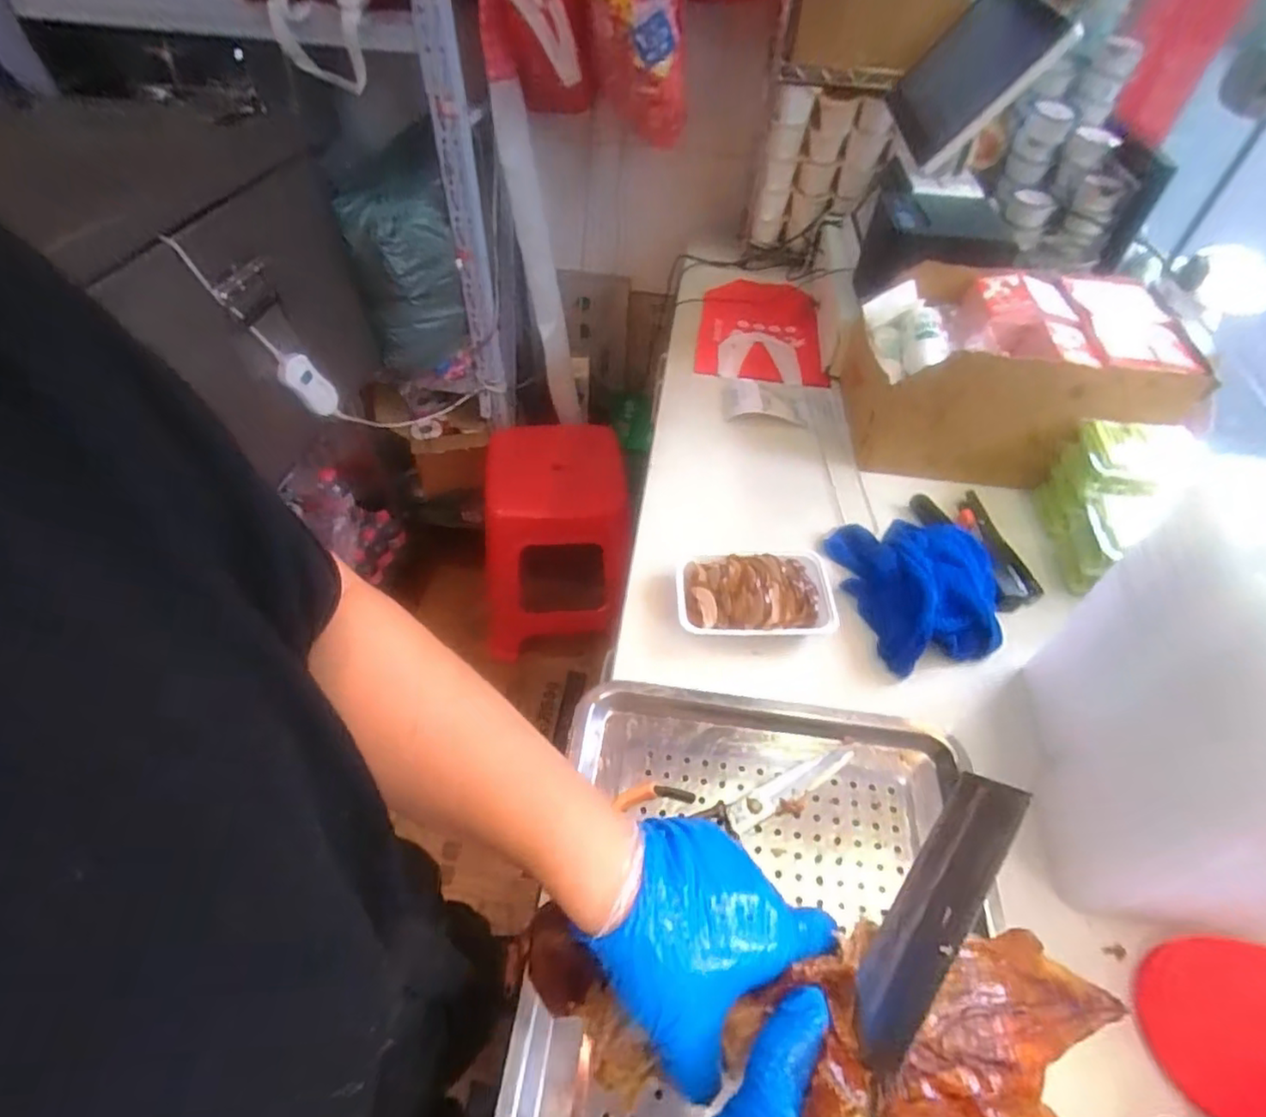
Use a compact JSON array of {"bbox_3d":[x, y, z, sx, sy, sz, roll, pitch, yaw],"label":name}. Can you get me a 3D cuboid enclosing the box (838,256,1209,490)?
[{"bbox_3d":[0.463,-0.225,0.819,0.338,0.209,0.191,9,50,5],"label":"box"}]

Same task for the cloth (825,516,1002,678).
[{"bbox_3d":[0.308,0.025,0.691,0.145,0.068,0.187,-2,50,-5],"label":"cloth"}]

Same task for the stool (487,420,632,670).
[{"bbox_3d":[-0.176,-0.039,1.452,0.312,0.430,0.317,-1,50,-3],"label":"stool"}]

